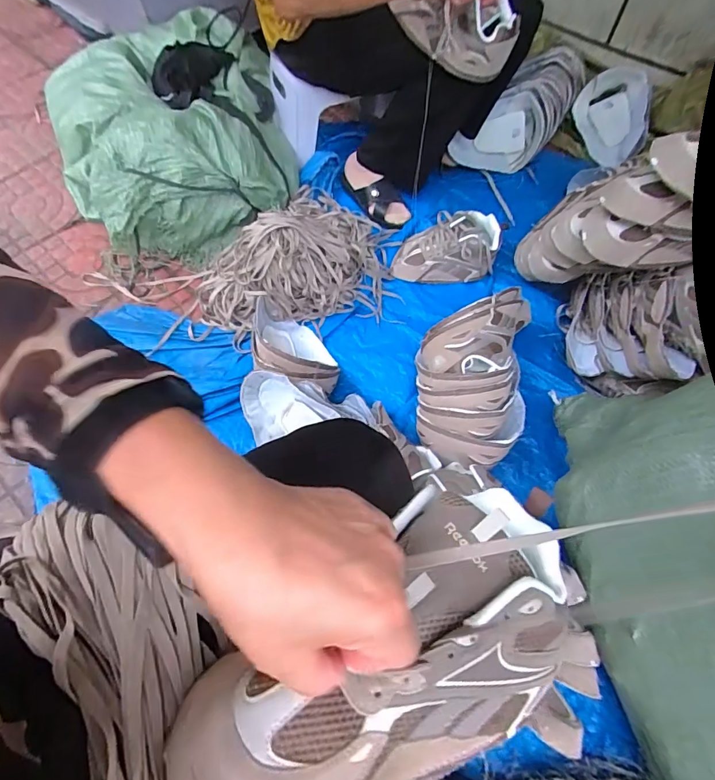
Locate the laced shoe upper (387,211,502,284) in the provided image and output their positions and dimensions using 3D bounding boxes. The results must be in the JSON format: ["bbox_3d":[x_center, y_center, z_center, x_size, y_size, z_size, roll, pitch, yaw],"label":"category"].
[{"bbox_3d":[0.195,-0.321,0.965,0.227,0.084,0.129,2,61,1],"label":"laced shoe upper"}]

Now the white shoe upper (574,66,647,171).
[{"bbox_3d":[0.656,-0.693,1.098,0.062,0.172,0.223,-12,75,-48],"label":"white shoe upper"}]

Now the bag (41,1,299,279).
[{"bbox_3d":[-0.409,-0.585,1.017,0.490,0.270,0.484,-20,63,-10],"label":"bag"}]

